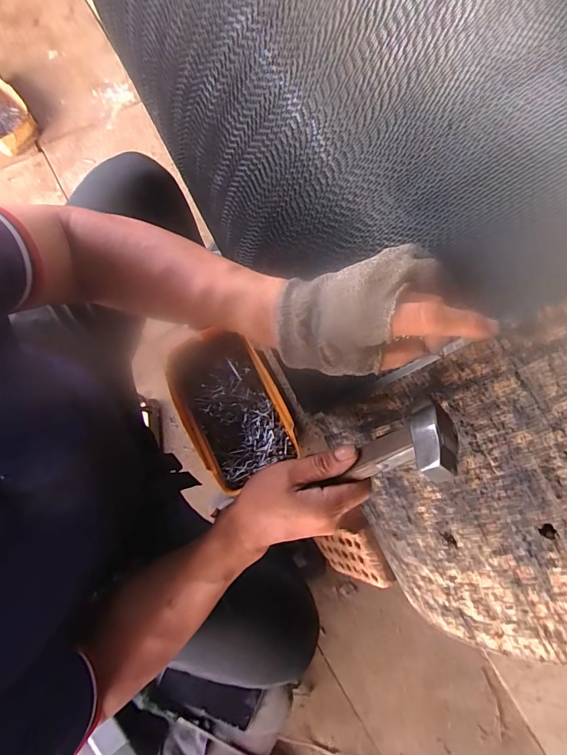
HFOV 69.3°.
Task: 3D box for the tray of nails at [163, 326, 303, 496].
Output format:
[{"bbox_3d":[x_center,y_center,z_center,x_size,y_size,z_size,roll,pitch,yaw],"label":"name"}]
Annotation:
[{"bbox_3d":[-0.075,0.038,0.560,0.129,0.042,0.200,-28,81,-6],"label":"tray of nails"}]

